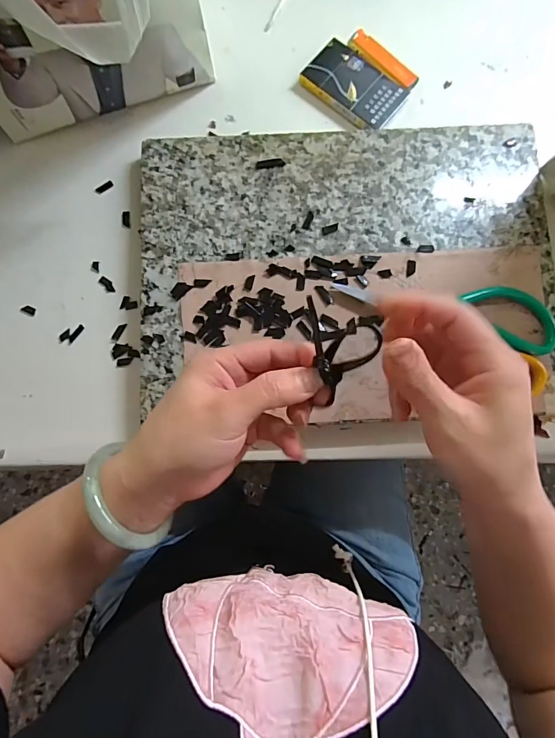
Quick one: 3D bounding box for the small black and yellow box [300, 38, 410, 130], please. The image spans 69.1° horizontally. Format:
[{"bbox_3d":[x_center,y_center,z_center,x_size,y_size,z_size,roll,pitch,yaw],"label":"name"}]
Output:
[{"bbox_3d":[0.077,-0.286,0.408,0.096,0.015,0.059,41,85,5],"label":"small black and yellow box"}]

